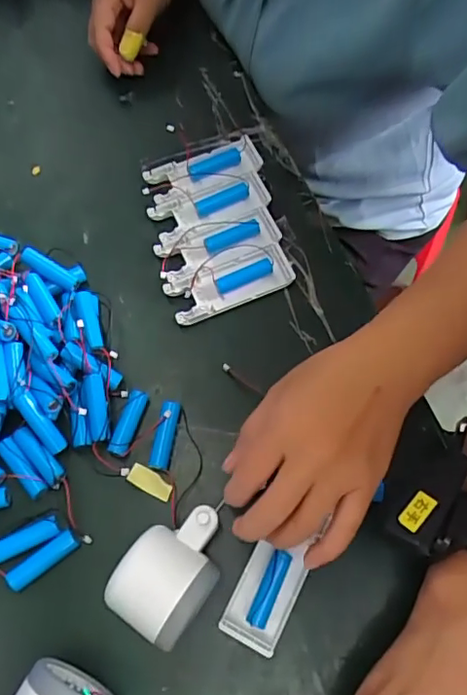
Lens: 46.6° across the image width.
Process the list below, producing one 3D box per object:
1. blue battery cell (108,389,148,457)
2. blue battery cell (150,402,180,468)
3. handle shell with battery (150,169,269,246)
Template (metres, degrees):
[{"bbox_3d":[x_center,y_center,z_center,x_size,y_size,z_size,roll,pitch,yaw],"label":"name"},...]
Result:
[{"bbox_3d":[-0.078,0.057,0.409,0.014,0.013,0.049,18,69,7],"label":"blue battery cell"},{"bbox_3d":[-0.050,0.065,0.402,0.014,0.015,0.048,10,68,4],"label":"blue battery cell"},{"bbox_3d":[-0.020,-0.123,0.472,0.102,0.019,0.041,-23,69,-9],"label":"handle shell with battery"}]

